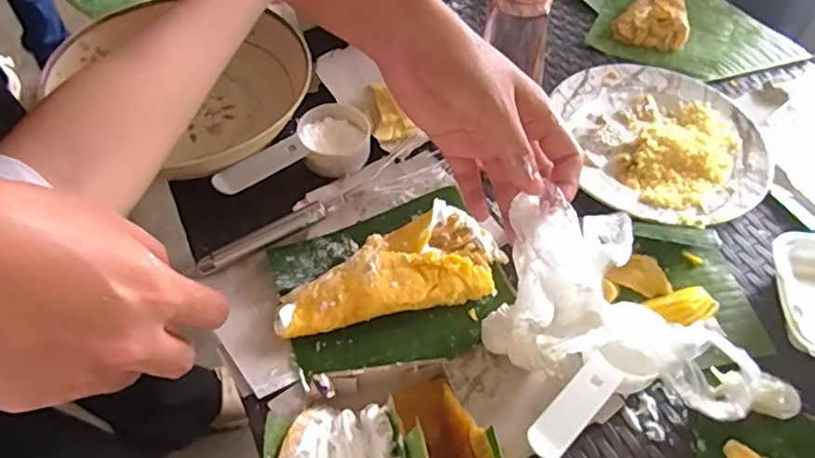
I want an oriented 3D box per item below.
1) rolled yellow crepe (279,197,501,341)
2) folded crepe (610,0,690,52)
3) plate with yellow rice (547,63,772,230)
[{"bbox_3d":[-0.010,0.042,0.484,0.194,0.022,0.086,-27,60,-19],"label":"rolled yellow crepe"},{"bbox_3d":[0.315,-0.289,0.746,0.085,0.024,0.152,14,56,8],"label":"folded crepe"},{"bbox_3d":[0.265,-0.093,0.598,0.194,0.023,0.222,-3,56,-4],"label":"plate with yellow rice"}]

